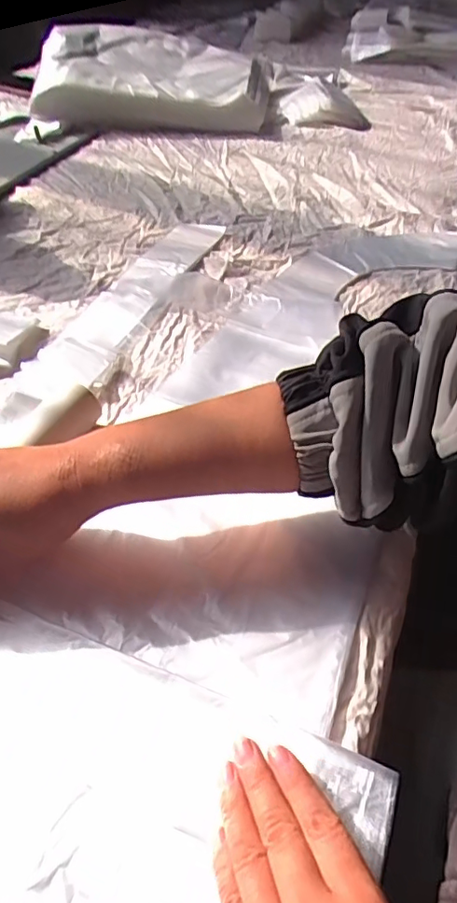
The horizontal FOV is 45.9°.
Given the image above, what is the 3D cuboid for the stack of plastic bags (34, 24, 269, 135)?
[{"bbox_3d":[-0.125,-0.640,0.922,0.382,0.102,0.230,8,49,8],"label":"stack of plastic bags"}]

